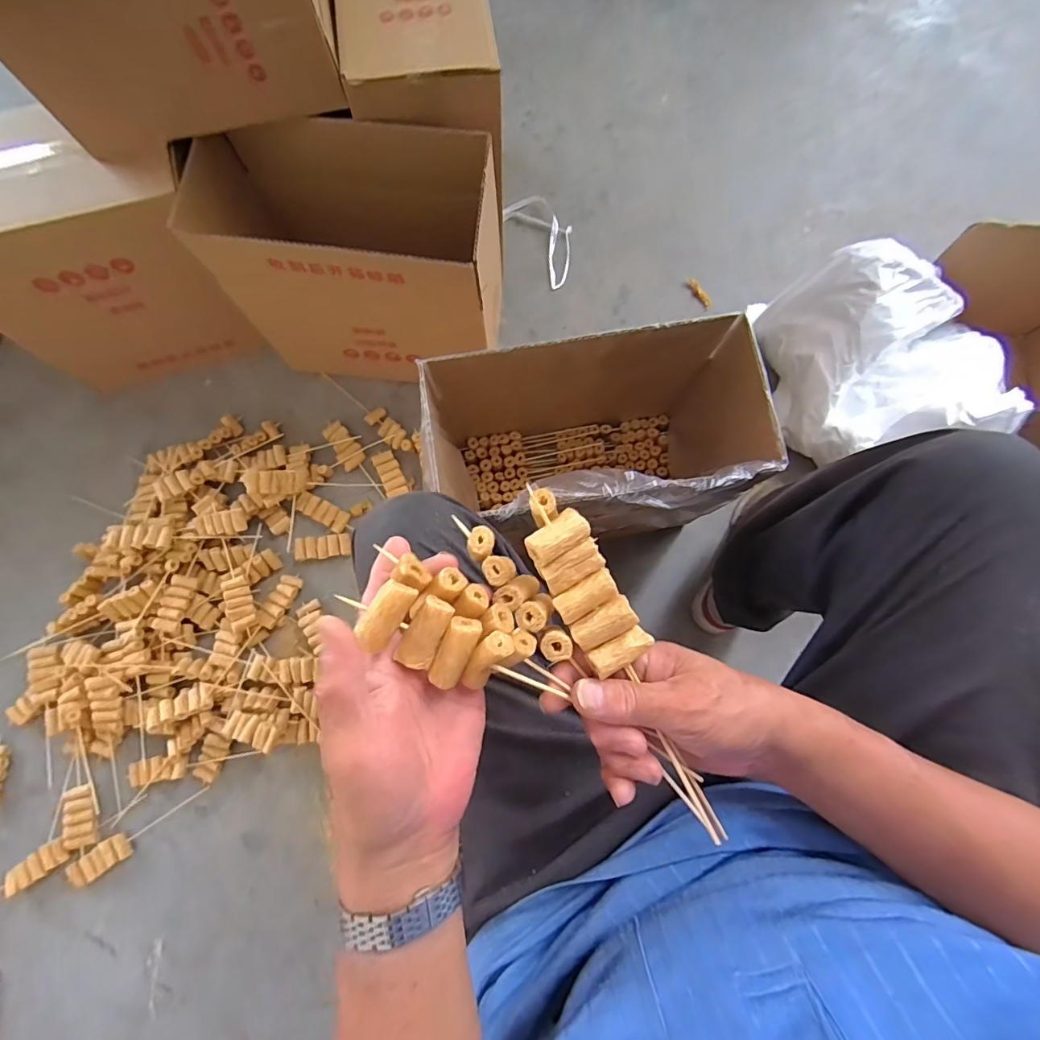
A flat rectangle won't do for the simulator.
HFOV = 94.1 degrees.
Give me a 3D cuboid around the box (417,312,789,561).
[{"bbox_3d":[0.089,-0.092,0.667,0.378,0.285,0.241,-12,77,-2],"label":"box"}]

